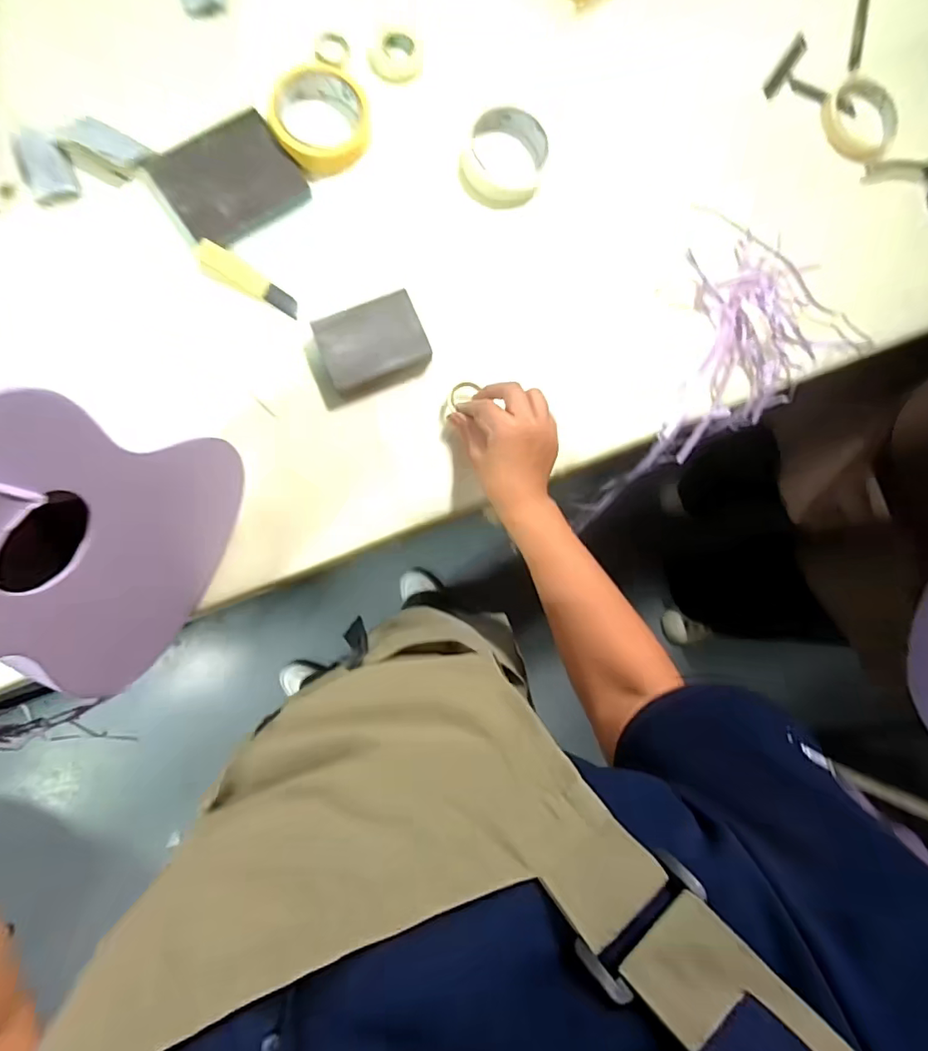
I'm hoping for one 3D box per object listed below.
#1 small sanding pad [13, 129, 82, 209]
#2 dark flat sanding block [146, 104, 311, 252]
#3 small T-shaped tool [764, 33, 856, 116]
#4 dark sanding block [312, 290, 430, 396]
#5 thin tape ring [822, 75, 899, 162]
[{"bbox_3d":[-0.382,-0.327,0.479,0.043,0.014,0.060,-21,88,-9],"label":"small sanding pad"},{"bbox_3d":[-0.219,-0.324,0.499,0.123,0.020,0.094,-39,91,-9],"label":"dark flat sanding block"},{"bbox_3d":[0.416,-0.516,0.620,0.104,0.014,0.093,34,83,-5],"label":"small T-shaped tool"},{"bbox_3d":[-0.086,-0.170,0.500,0.094,0.033,0.073,-22,88,-9],"label":"dark sanding block"},{"bbox_3d":[0.478,-0.487,0.628,0.096,0.020,0.102,1,85,-8],"label":"thin tape ring"}]

